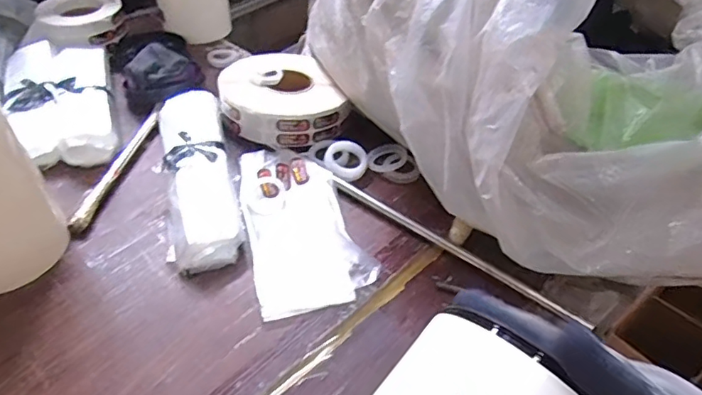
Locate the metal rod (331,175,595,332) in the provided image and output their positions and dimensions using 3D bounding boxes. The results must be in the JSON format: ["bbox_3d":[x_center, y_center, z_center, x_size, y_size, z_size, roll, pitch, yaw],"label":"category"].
[{"bbox_3d":[0.115,0.057,0.629,0.356,0.012,0.013,30,51,27],"label":"metal rod"}]

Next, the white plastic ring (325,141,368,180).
[{"bbox_3d":[-0.006,-0.054,0.724,0.059,0.016,0.059,1,44,-1],"label":"white plastic ring"}]

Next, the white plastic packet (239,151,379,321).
[{"bbox_3d":[-0.069,0.025,0.651,0.126,0.017,0.263,-11,45,-13],"label":"white plastic packet"}]

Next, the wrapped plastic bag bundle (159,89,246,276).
[{"bbox_3d":[-0.206,-0.039,0.694,0.091,0.042,0.321,-10,45,-12],"label":"wrapped plastic bag bundle"}]

